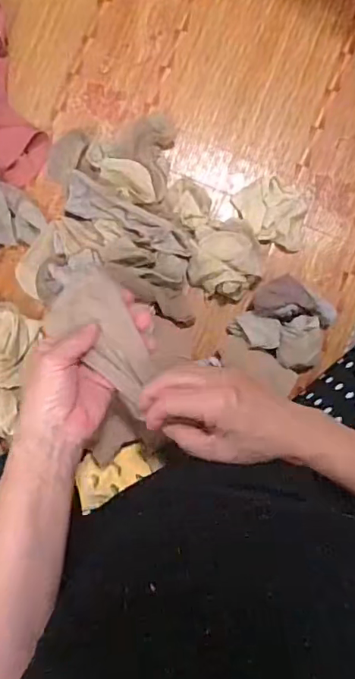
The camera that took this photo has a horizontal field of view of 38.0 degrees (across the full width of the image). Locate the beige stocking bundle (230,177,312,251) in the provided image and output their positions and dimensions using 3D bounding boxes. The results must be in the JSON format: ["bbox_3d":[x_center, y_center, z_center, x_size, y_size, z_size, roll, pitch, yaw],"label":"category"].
[{"bbox_3d":[0.111,-0.151,0.611,0.087,0.018,0.073,16,87,0],"label":"beige stocking bundle"}]

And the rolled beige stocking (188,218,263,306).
[{"bbox_3d":[0.054,-0.092,0.593,0.081,0.049,0.093,-7,88,-1],"label":"rolled beige stocking"}]

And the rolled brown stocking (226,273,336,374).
[{"bbox_3d":[0.130,-0.019,0.594,0.105,0.045,0.096,36,88,1],"label":"rolled brown stocking"}]

